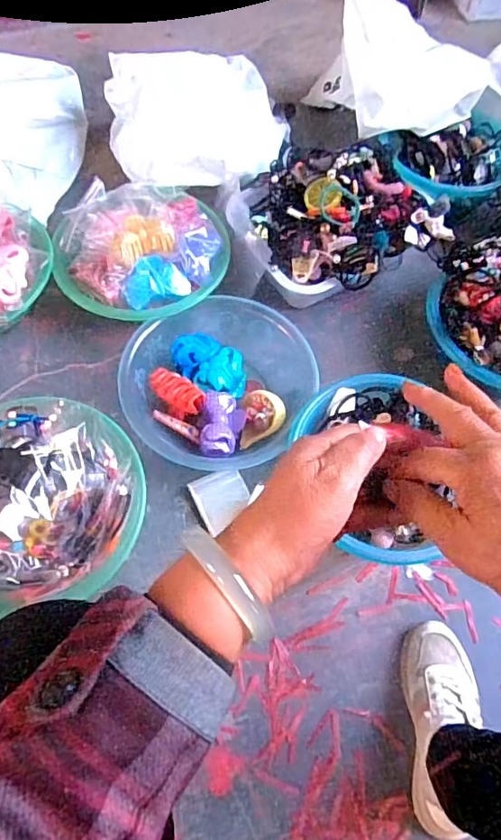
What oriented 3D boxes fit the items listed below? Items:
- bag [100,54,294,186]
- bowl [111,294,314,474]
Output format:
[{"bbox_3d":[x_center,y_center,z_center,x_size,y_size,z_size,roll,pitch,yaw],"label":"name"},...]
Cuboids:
[{"bbox_3d":[-0.082,-0.489,0.824,0.281,0.091,0.275,4,63,-1],"label":"bag"},{"bbox_3d":[-0.043,-0.042,0.673,0.230,0.080,0.218,1,63,-3],"label":"bowl"}]

